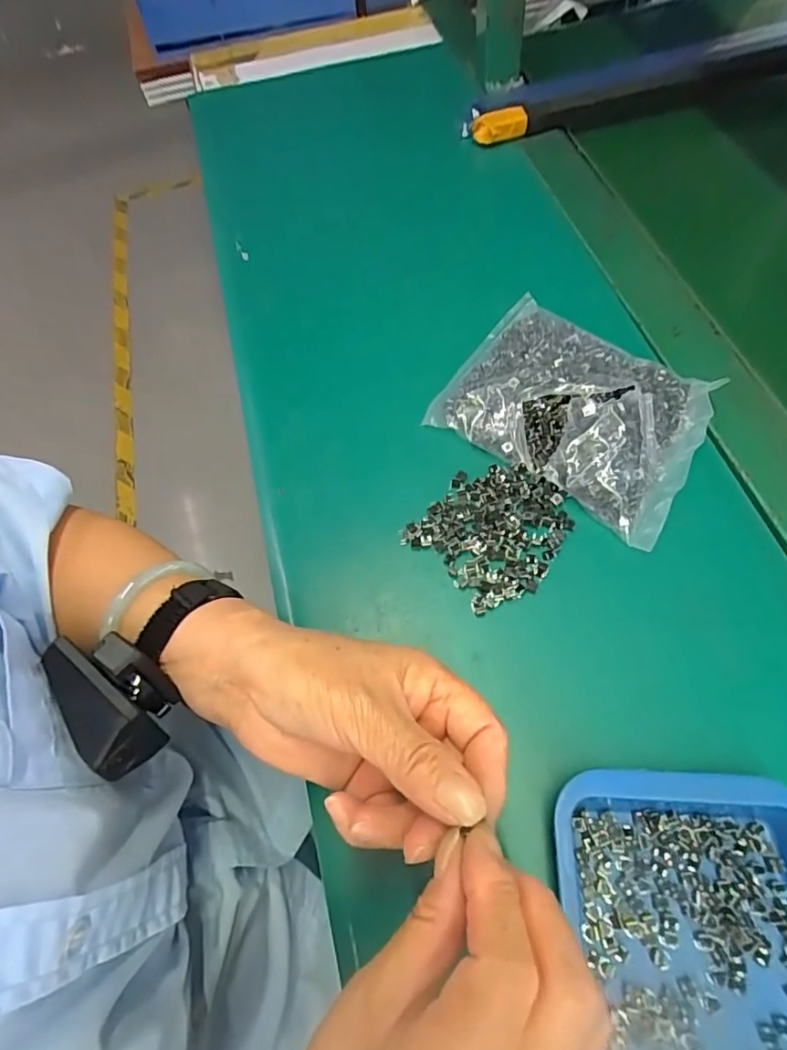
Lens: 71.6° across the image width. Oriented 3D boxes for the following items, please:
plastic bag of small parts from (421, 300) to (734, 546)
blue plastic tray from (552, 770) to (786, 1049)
[{"bbox_3d":[0.123,-0.082,0.362,0.170,0.031,0.125,33,70,20],"label":"plastic bag of small parts"},{"bbox_3d":[0.137,0.197,0.228,0.123,0.020,0.166,-1,64,2],"label":"blue plastic tray"}]

